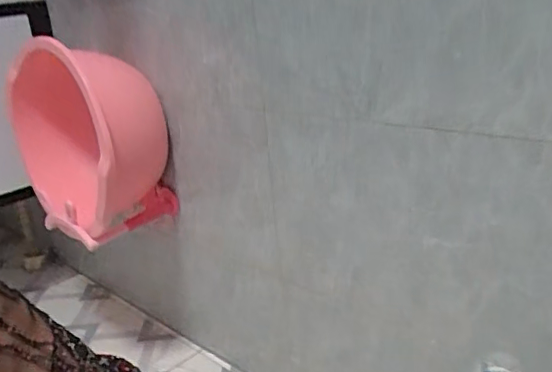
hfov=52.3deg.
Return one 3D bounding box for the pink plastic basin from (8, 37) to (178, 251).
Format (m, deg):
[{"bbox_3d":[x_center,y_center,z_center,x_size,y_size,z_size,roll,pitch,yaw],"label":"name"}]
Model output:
[{"bbox_3d":[-0.333,-0.077,1.046,0.284,0.335,0.182,9,25,35],"label":"pink plastic basin"}]

